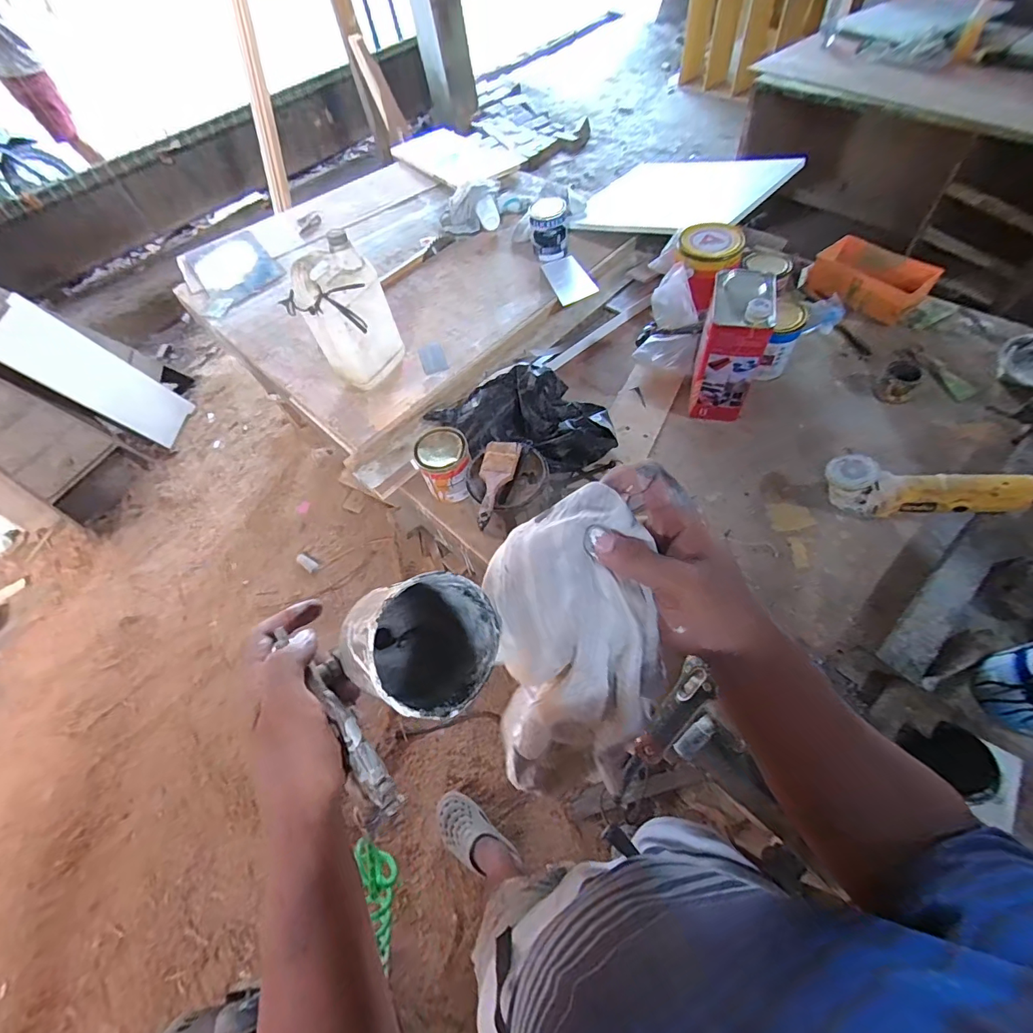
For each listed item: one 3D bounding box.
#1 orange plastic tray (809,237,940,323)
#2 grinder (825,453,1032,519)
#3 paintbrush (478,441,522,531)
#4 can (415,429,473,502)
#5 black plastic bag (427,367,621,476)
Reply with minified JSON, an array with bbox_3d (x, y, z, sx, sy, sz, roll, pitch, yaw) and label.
[{"bbox_3d":[0.821,-0.561,1.080,0.087,0.127,0.243,-22,49,-7],"label":"orange plastic tray"},{"bbox_3d":[0.703,-0.046,0.789,0.286,0.095,0.073,6,63,26],"label":"grinder"},{"bbox_3d":[-0.040,-0.064,0.830,0.063,0.023,0.191,7,59,13],"label":"paintbrush"},{"bbox_3d":[-0.142,-0.102,0.936,0.109,0.110,0.110,-4,59,6],"label":"can"},{"bbox_3d":[0.006,-0.219,0.991,0.423,0.109,0.200,15,63,17],"label":"black plastic bag"}]

